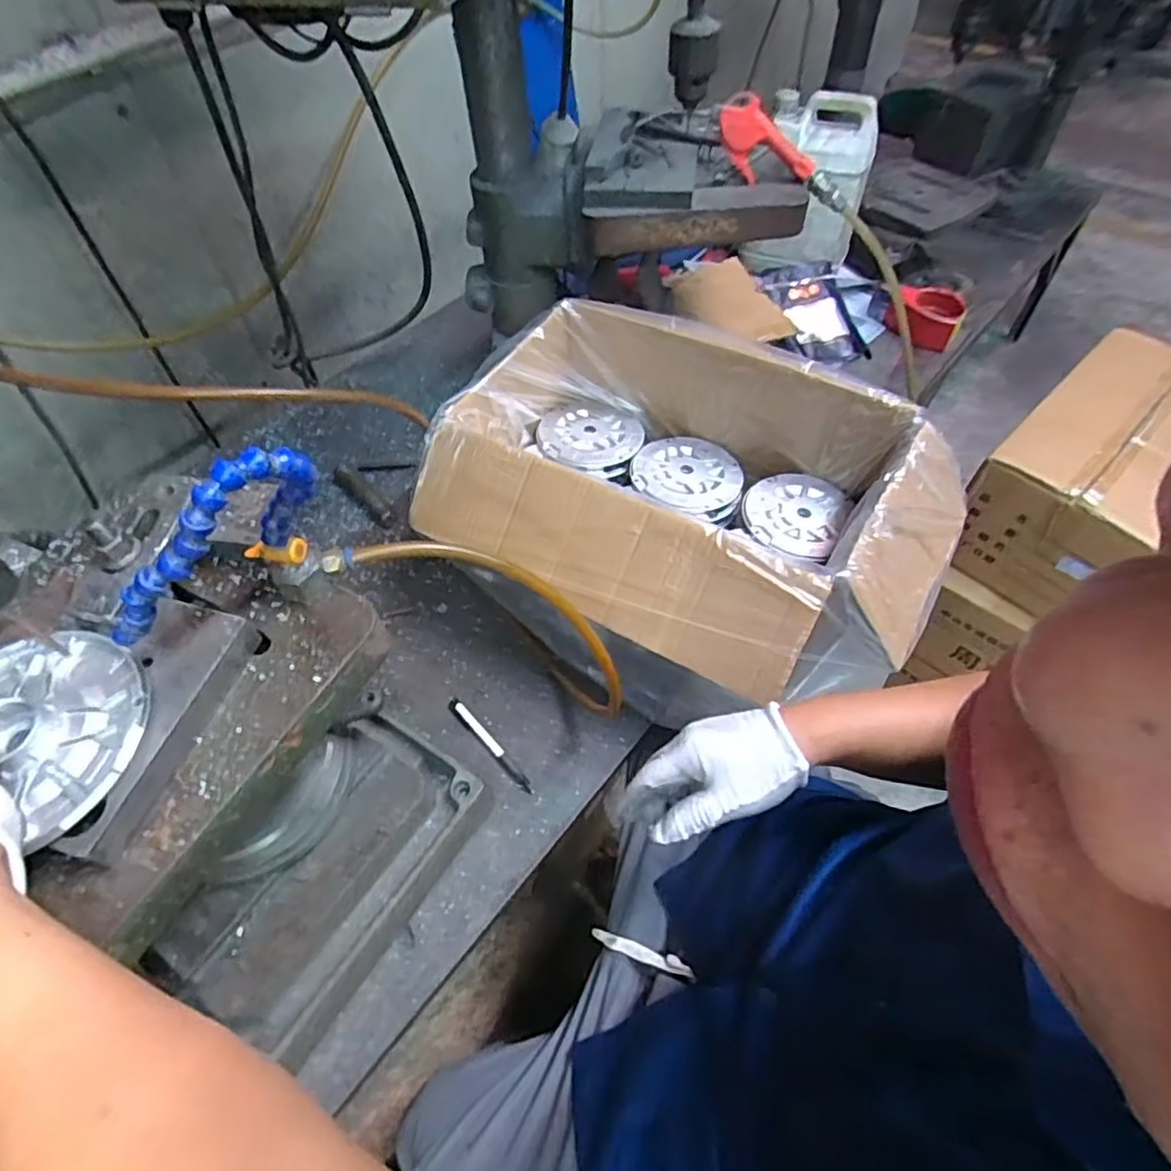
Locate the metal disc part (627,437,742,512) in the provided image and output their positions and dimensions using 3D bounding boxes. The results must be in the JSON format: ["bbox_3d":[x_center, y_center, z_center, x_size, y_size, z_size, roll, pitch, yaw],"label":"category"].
[{"bbox_3d":[0.127,-0.142,0.832,0.129,0.017,0.130,-20,55,-11],"label":"metal disc part"}]

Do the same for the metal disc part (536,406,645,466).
[{"bbox_3d":[0.006,-0.196,0.871,0.132,0.011,0.108,17,57,15],"label":"metal disc part"}]

